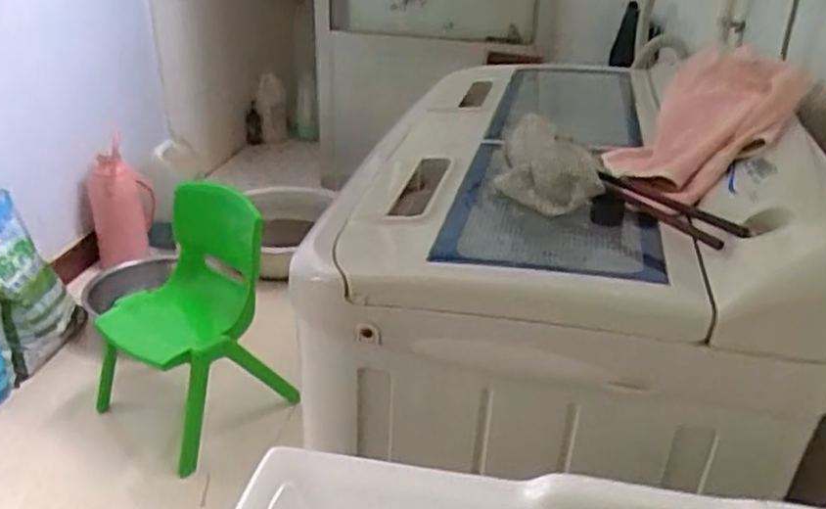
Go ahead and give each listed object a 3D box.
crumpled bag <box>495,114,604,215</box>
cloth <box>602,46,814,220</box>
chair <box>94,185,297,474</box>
[{"bbox_3d":[0.125,-0.080,0.652,0.093,0.077,0.069,5,28,6],"label":"crumpled bag"},{"bbox_3d":[0.274,-0.129,0.699,0.161,0.111,0.199,24,35,36],"label":"cloth"},{"bbox_3d":[-0.542,0.163,1.674,0.375,0.525,0.430,18,32,29],"label":"chair"}]

